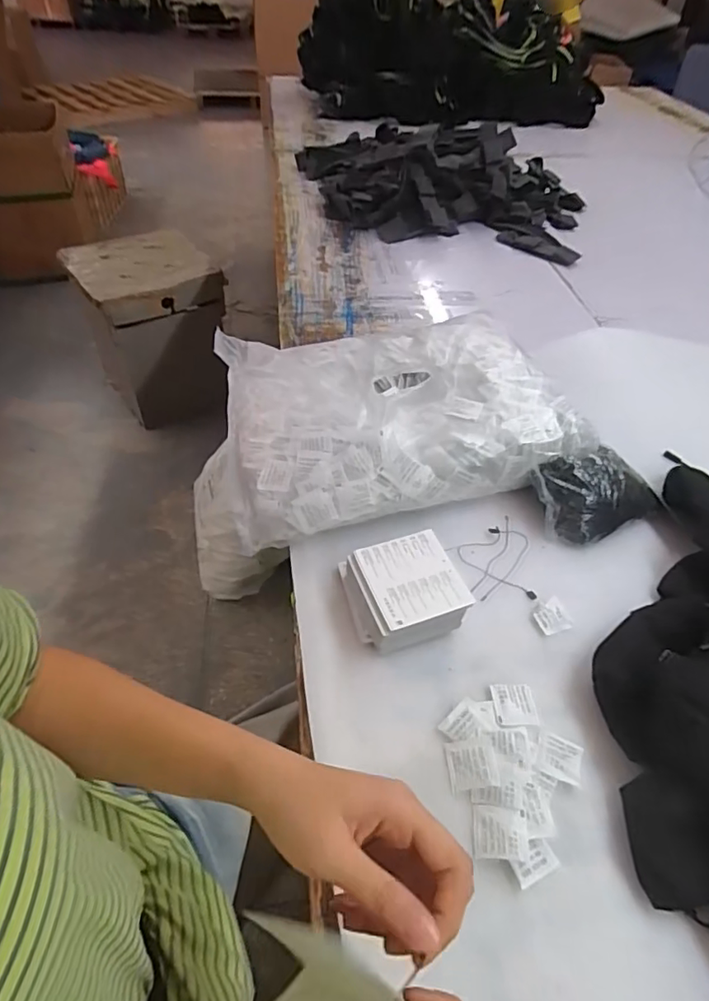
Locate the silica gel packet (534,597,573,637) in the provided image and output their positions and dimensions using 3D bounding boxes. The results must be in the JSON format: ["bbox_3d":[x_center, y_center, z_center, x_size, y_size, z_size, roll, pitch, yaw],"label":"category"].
[{"bbox_3d":[0.210,0.124,0.584,0.037,0.010,0.038,-14,49,-15],"label":"silica gel packet"}]

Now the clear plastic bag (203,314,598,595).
[{"bbox_3d":[0.037,-0.117,0.729,0.446,0.100,0.346,-10,48,-12],"label":"clear plastic bag"}]

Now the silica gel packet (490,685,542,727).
[{"bbox_3d":[0.152,0.195,0.518,0.041,0.006,0.040,3,49,-5],"label":"silica gel packet"}]

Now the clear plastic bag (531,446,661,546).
[{"bbox_3d":[0.299,-0.012,0.668,0.150,0.063,0.092,-15,49,-16],"label":"clear plastic bag"}]

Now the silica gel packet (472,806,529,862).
[{"bbox_3d":[0.117,0.267,0.438,0.042,0.010,0.036,-2,41,12],"label":"silica gel packet"}]

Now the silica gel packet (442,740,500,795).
[{"bbox_3d":[0.102,0.229,0.474,0.042,0.004,0.039,-17,52,12],"label":"silica gel packet"}]

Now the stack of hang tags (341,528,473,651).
[{"bbox_3d":[0.050,0.095,0.574,0.109,0.054,0.116,-12,49,-14],"label":"stack of hang tags"}]

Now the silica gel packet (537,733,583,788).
[{"bbox_3d":[0.182,0.229,0.484,0.037,0.011,0.038,17,48,13],"label":"silica gel packet"}]

